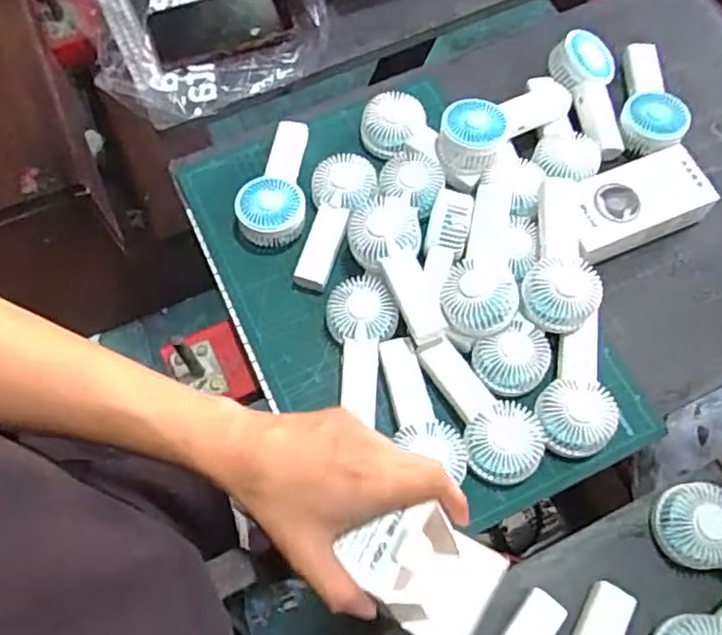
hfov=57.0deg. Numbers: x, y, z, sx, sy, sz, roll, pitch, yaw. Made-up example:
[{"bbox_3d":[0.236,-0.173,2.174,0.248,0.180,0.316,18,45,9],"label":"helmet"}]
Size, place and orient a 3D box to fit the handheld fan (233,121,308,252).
[{"bbox_3d":[-0.083,-0.133,0.664,0.062,0.044,0.137,3,54,2],"label":"handheld fan"}]

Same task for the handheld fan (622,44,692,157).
[{"bbox_3d":[0.301,-0.227,0.691,0.064,0.038,0.158,6,67,3],"label":"handheld fan"}]

